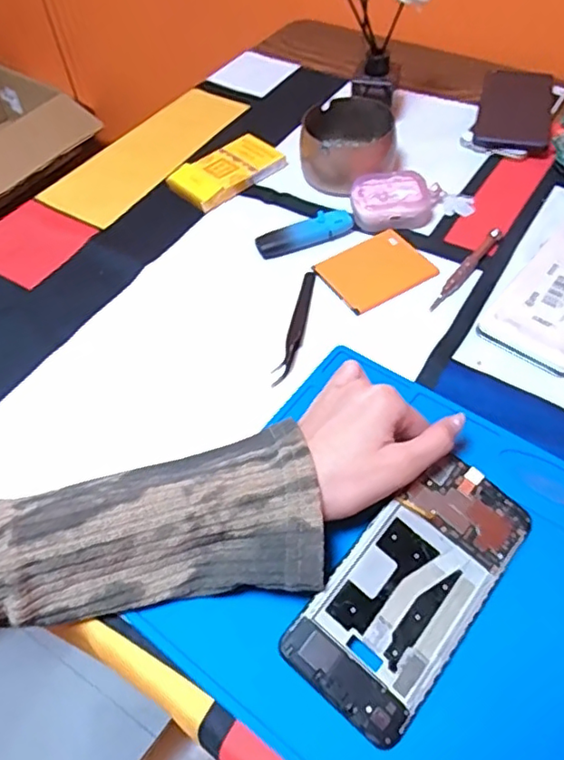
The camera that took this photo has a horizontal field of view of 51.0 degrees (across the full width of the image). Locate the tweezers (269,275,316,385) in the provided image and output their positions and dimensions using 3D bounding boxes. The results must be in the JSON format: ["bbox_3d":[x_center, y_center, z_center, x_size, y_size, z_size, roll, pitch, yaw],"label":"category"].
[{"bbox_3d":[0.011,-0.041,0.439,0.012,0.016,0.123,9,55,11],"label":"tweezers"}]

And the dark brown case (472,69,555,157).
[{"bbox_3d":[0.235,-0.271,0.595,0.070,0.012,0.131,13,56,13],"label":"dark brown case"}]

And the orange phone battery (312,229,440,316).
[{"bbox_3d":[0.075,-0.089,0.477,0.080,0.004,0.065,-28,57,-15],"label":"orange phone battery"}]

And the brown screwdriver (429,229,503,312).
[{"bbox_3d":[0.147,-0.088,0.469,0.010,0.009,0.102,31,62,24],"label":"brown screwdriver"}]

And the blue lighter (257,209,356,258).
[{"bbox_3d":[0.020,-0.124,0.498,0.085,0.016,0.018,-20,55,-10],"label":"blue lighter"}]

